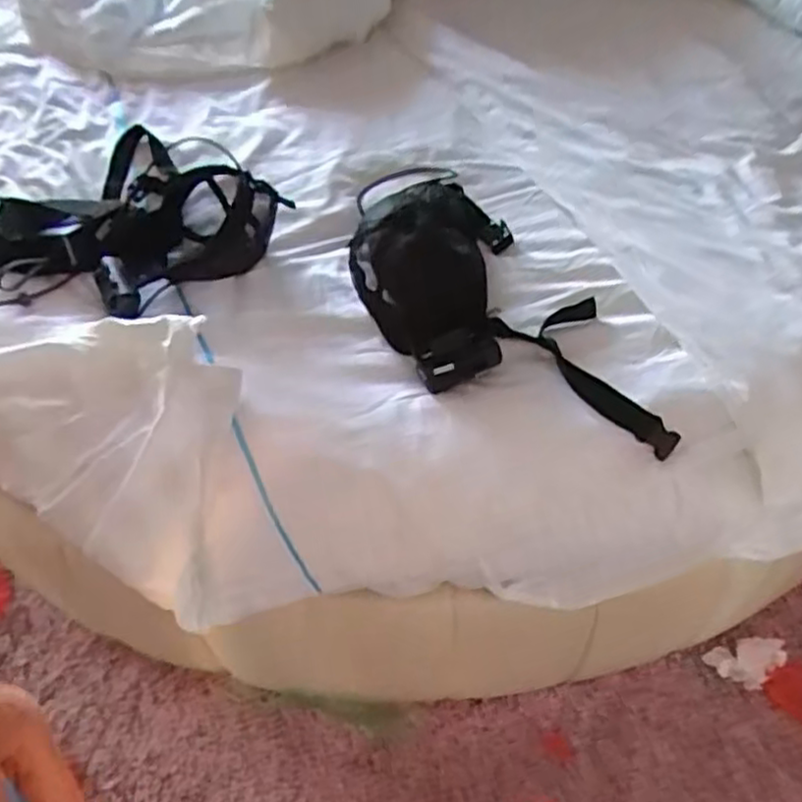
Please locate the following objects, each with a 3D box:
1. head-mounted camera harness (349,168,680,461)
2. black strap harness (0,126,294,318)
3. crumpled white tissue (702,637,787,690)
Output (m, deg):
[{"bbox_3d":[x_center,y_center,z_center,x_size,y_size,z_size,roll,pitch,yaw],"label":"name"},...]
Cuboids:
[{"bbox_3d":[0.094,-0.153,0.911,0.241,0.168,0.594,-23,54,-17],"label":"head-mounted camera harness"},{"bbox_3d":[-0.525,-0.260,1.043,0.712,0.114,0.361,-3,51,-1],"label":"black strap harness"},{"bbox_3d":[0.569,0.430,1.146,0.126,0.024,0.071,-12,51,-7],"label":"crumpled white tissue"}]

